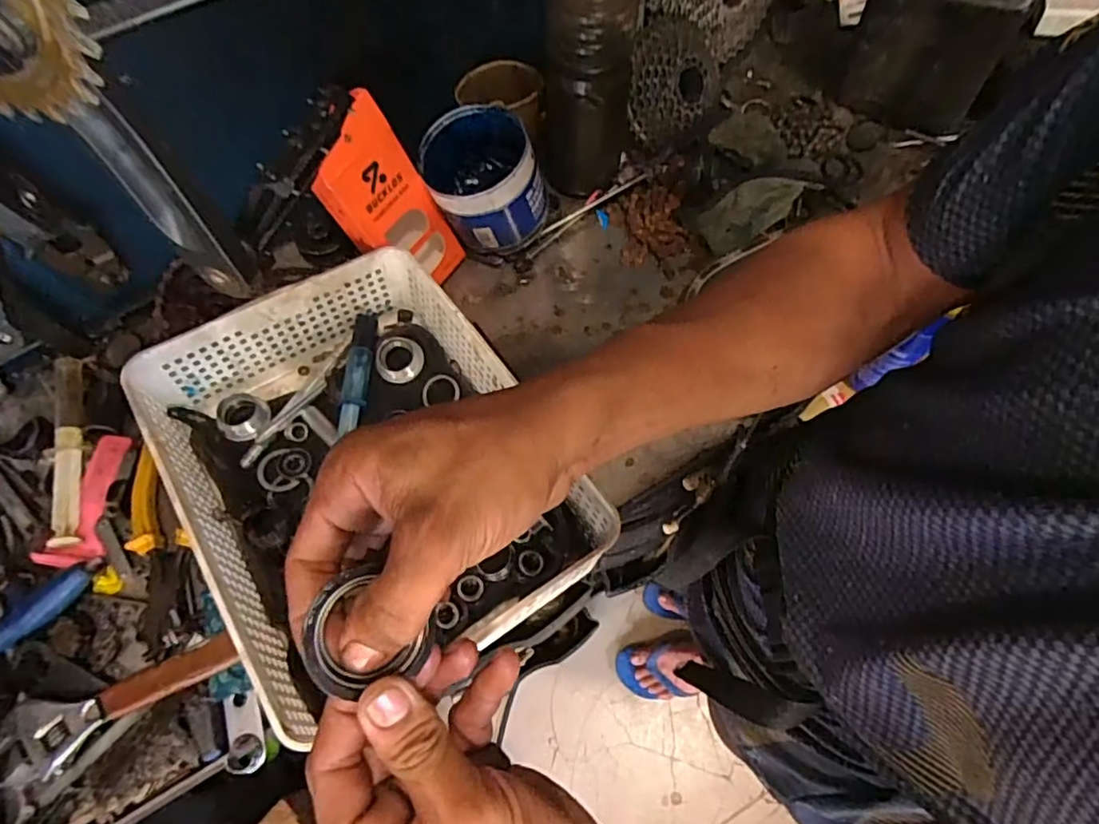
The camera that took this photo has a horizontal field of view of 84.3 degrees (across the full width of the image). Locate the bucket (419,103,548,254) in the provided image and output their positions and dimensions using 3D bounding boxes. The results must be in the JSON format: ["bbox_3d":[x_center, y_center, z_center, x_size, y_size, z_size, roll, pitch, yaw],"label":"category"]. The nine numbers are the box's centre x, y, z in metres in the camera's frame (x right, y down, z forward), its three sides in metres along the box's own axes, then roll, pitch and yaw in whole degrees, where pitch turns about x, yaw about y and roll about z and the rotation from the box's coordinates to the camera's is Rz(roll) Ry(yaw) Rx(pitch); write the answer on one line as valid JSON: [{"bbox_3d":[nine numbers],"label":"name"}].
[{"bbox_3d":[-0.062,-0.218,0.581,0.108,0.088,0.102,-10,68,-1],"label":"bucket"}]

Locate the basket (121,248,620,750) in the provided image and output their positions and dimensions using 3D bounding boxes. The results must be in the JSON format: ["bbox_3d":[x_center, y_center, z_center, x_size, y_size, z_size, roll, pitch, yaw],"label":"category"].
[{"bbox_3d":[-0.141,0.033,0.473,0.247,0.104,0.317,-35,71,-10],"label":"basket"}]

